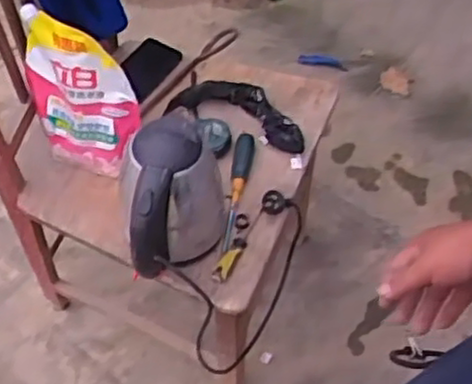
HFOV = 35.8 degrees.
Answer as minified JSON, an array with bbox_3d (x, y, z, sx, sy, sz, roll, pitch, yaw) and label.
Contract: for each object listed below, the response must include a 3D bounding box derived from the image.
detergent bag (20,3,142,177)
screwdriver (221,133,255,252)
[{"bbox_3d":[-0.231,-0.134,1.052,0.184,0.236,0.058,24,58,14],"label":"detergent bag"},{"bbox_3d":[0.000,-0.007,1.122,0.029,0.027,0.206,9,56,5],"label":"screwdriver"}]

